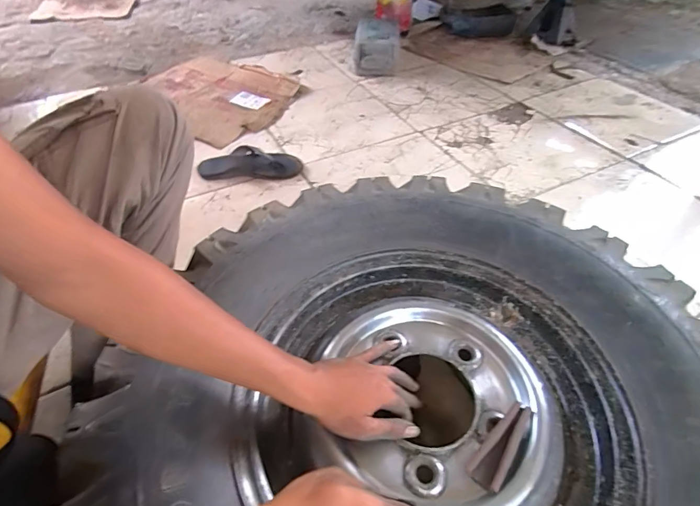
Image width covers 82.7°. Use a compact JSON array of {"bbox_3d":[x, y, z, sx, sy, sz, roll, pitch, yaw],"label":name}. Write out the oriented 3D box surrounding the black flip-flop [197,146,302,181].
[{"bbox_3d":[-0.271,-0.242,1.087,0.276,0.046,0.107,0,46,0],"label":"black flip-flop"}]

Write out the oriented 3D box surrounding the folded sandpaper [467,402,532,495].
[{"bbox_3d":[0.169,0.211,0.441,0.034,0.015,0.102,32,54,28],"label":"folded sandpaper"}]

